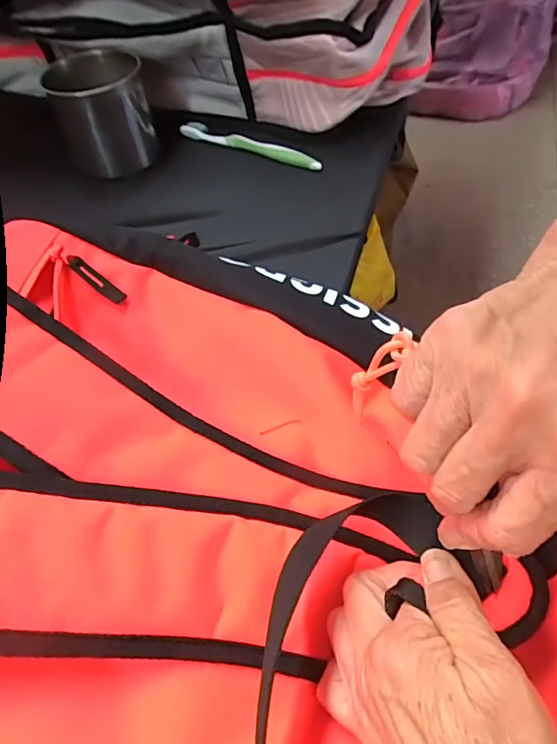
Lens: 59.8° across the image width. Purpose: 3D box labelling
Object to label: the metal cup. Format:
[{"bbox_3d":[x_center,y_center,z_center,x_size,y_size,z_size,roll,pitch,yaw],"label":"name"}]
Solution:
[{"bbox_3d":[-0.190,-0.279,0.539,0.093,0.113,0.093,-18,54,-9],"label":"metal cup"}]

